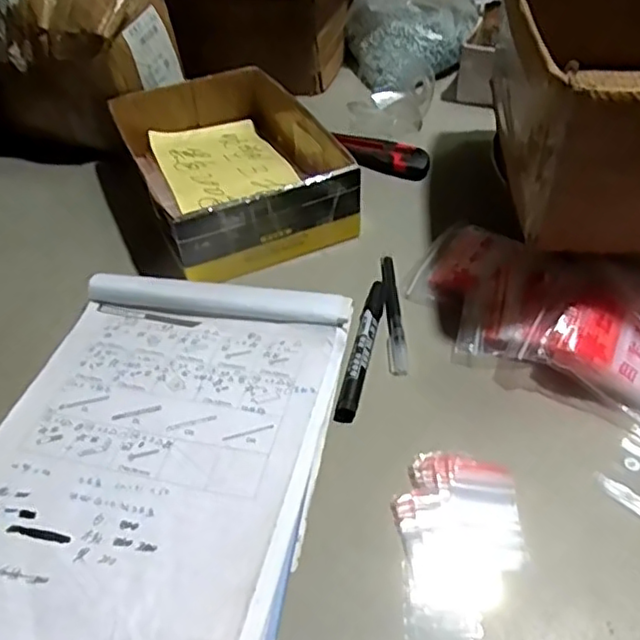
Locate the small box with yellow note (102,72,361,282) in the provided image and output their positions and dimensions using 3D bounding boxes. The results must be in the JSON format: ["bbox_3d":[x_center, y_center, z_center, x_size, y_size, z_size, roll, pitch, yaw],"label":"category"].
[{"bbox_3d":[-0.086,-0.162,0.613,0.172,0.062,0.250,-19,49,-15],"label":"small box with yellow note"}]

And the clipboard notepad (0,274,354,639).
[{"bbox_3d":[-0.115,0.087,0.422,0.227,0.012,0.311,9,47,10],"label":"clipboard notepad"}]

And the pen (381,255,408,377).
[{"bbox_3d":[0.060,-0.007,0.520,0.013,0.012,0.133,-2,47,1],"label":"pen"}]

